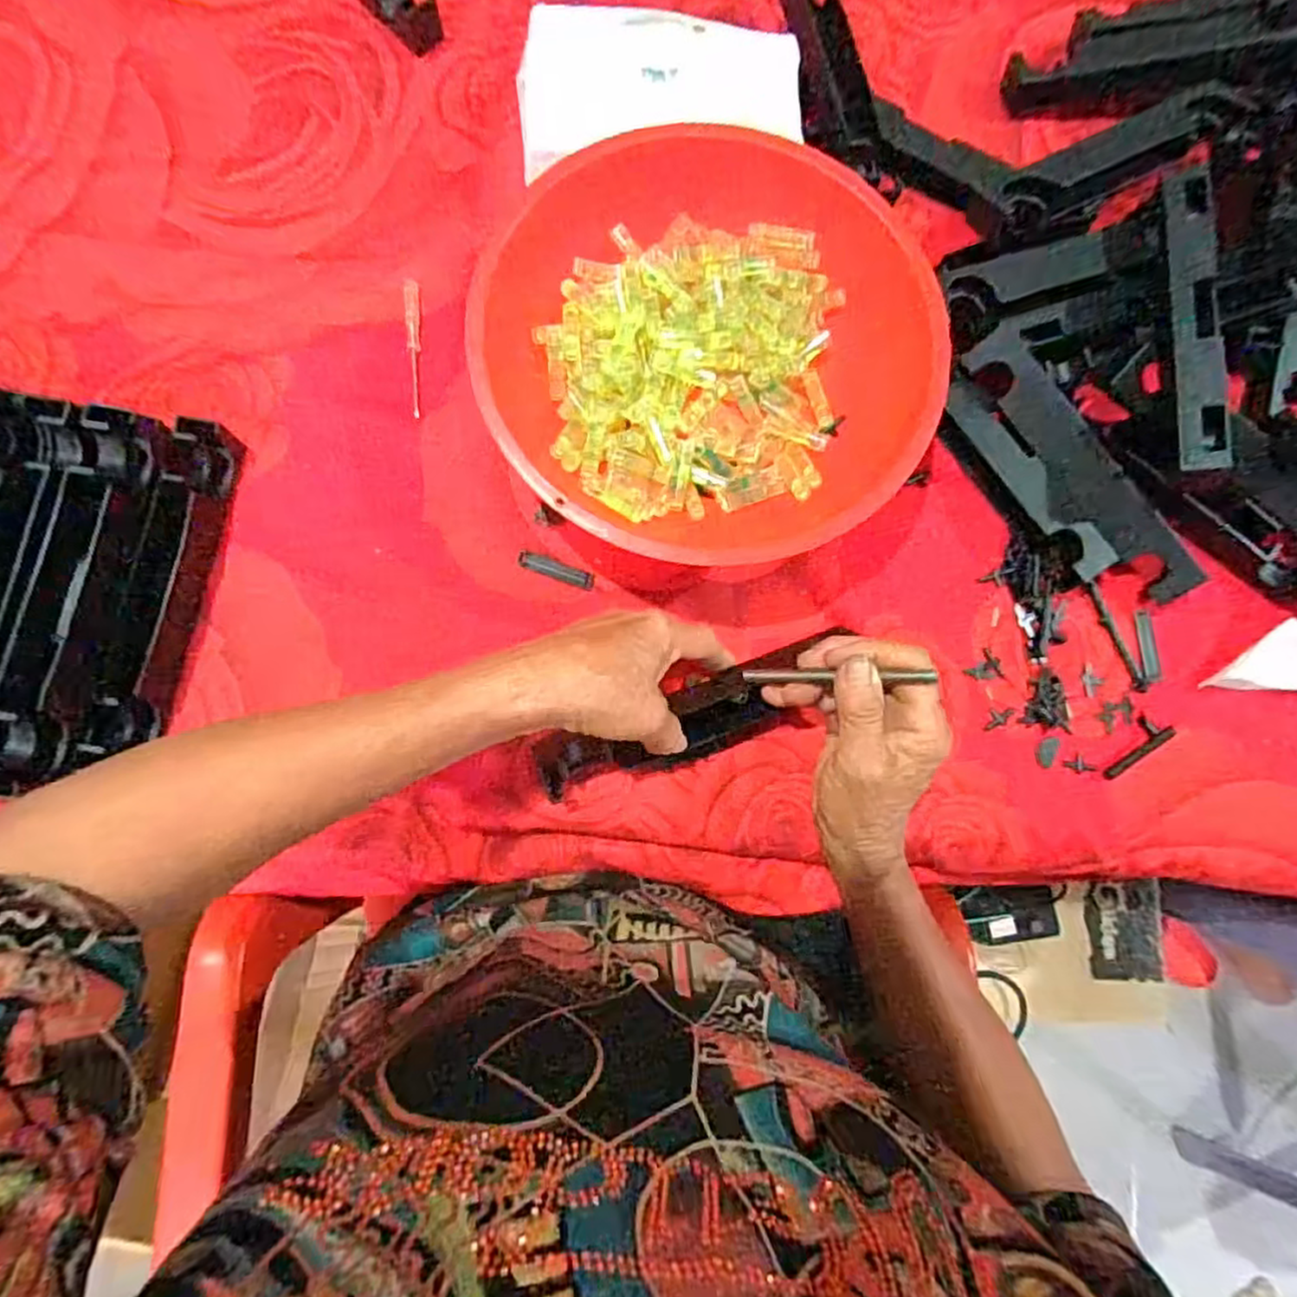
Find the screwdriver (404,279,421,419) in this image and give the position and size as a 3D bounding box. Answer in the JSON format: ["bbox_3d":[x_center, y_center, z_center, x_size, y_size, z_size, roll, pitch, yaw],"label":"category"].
[{"bbox_3d":[-0.143,-0.184,0.422,0.009,0.006,0.093,-5,80,-4],"label":"screwdriver"}]

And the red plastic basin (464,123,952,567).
[{"bbox_3d":[0.031,-0.167,0.394,0.237,0.071,0.233,0,80,-3],"label":"red plastic basin"}]

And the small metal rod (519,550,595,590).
[{"bbox_3d":[-0.053,-0.046,0.400,0.045,0.004,0.010,18,80,0],"label":"small metal rod"}]

